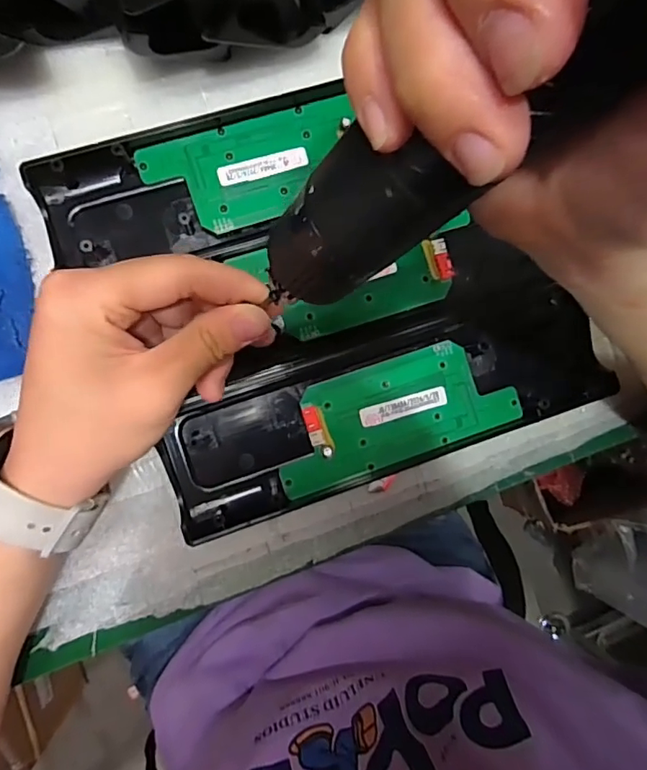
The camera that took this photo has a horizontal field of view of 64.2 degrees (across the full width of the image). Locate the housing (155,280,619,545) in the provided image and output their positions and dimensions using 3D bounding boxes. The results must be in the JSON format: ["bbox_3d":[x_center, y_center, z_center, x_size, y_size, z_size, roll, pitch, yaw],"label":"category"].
[{"bbox_3d":[0.035,0.010,0.282,0.239,0.023,0.073,-20,90,-6],"label":"housing"}]

